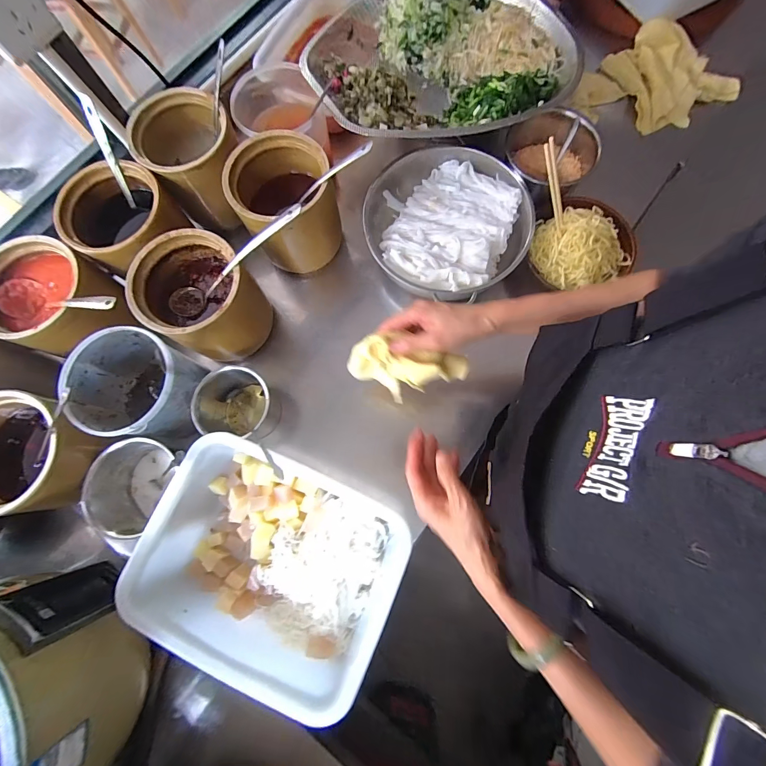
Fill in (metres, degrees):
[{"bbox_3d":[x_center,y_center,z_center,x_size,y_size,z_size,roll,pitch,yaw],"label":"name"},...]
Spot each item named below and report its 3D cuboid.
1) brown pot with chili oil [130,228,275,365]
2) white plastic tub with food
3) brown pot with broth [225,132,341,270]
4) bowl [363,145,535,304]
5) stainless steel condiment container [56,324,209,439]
[{"bbox_3d":[-0.282,-0.132,0.568,0.152,0.150,0.156,0,78,2],"label":"brown pot with chili oil"},{"bbox_3d":[-0.163,0.245,0.509,0.348,0.105,0.263,24,80,7],"label":"white plastic tub with food"},{"bbox_3d":[-0.163,-0.303,0.606,0.151,0.161,0.151,0,78,2],"label":"brown pot with broth"},{"bbox_3d":[0.101,-0.279,0.637,0.278,0.096,0.272,0,78,2],"label":"bowl"},{"bbox_3d":[-0.364,0.010,0.549,0.175,0.147,0.150,2,78,2],"label":"stainless steel condiment container"}]

